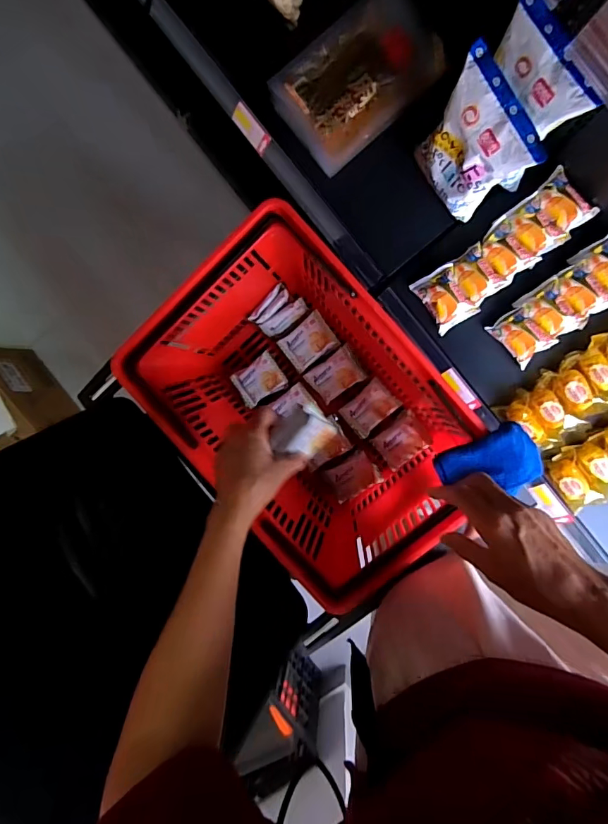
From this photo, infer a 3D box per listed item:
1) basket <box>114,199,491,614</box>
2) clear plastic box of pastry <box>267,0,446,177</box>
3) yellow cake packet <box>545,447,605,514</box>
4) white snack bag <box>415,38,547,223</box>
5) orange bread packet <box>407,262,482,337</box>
[{"bbox_3d":[0.013,-0.009,0.707,0.324,0.251,0.474,-43,91,8],"label":"basket"},{"bbox_3d":[0.090,-0.570,0.754,0.259,0.072,0.167,-37,92,7],"label":"clear plastic box of pastry"},{"bbox_3d":[0.509,0.133,0.835,0.064,0.053,0.126,-31,93,7],"label":"yellow cake packet"},{"bbox_3d":[0.260,-0.415,0.699,0.091,0.192,0.172,-32,92,7],"label":"white snack bag"},{"bbox_3d":[0.264,-0.212,0.820,0.082,0.043,0.111,-34,92,7],"label":"orange bread packet"}]

